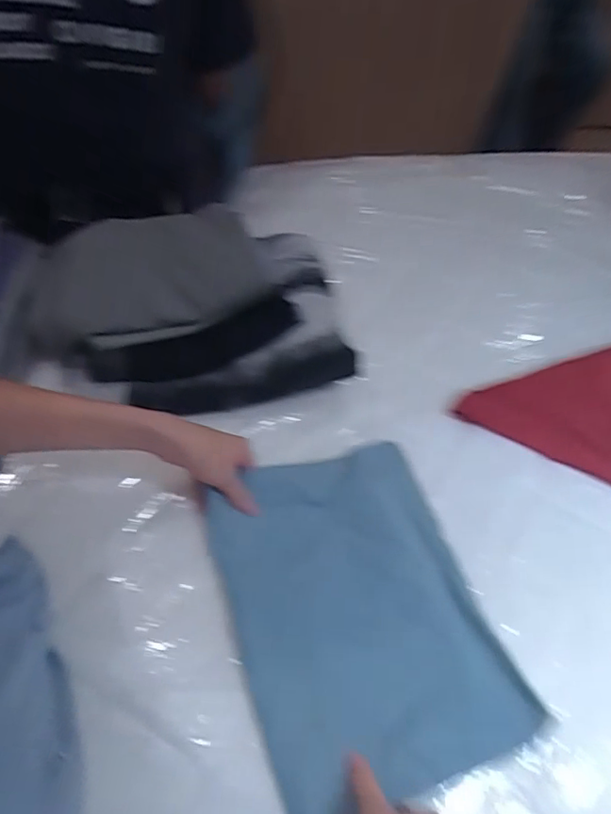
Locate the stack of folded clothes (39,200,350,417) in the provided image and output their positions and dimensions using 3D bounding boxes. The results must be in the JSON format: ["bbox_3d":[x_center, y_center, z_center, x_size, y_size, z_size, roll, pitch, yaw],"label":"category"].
[{"bbox_3d":[-0.143,-0.123,0.678,0.366,0.136,0.251,-7,57,-13],"label":"stack of folded clothes"}]

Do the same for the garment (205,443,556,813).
[{"bbox_3d":[0.048,0.192,0.510,0.229,0.025,0.311,-15,57,-15],"label":"garment"}]

